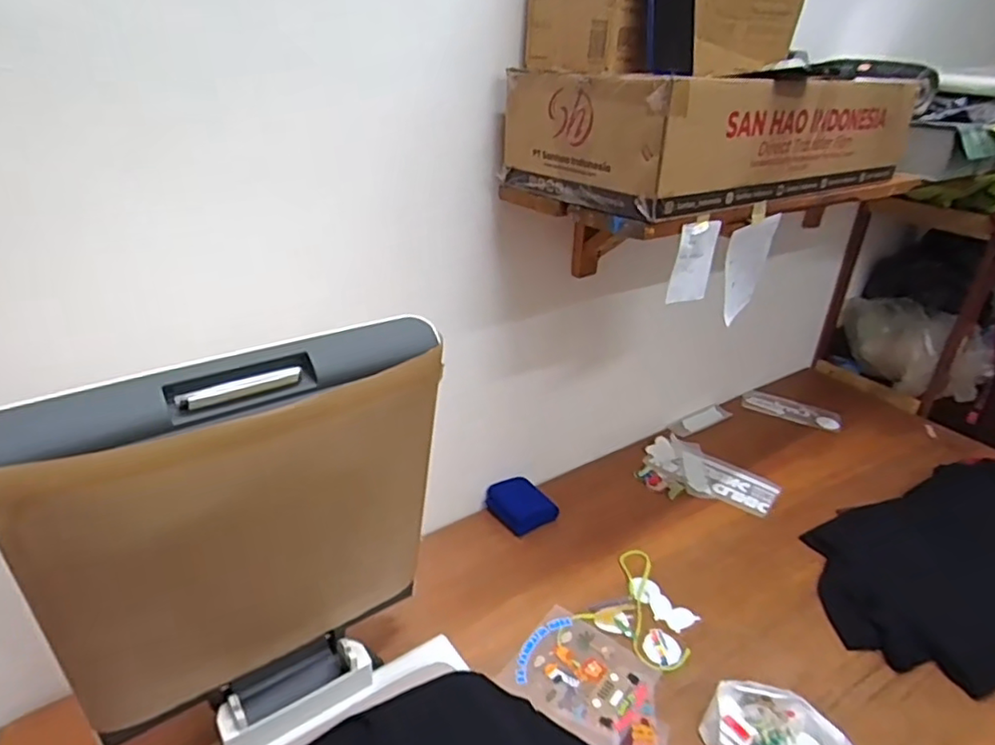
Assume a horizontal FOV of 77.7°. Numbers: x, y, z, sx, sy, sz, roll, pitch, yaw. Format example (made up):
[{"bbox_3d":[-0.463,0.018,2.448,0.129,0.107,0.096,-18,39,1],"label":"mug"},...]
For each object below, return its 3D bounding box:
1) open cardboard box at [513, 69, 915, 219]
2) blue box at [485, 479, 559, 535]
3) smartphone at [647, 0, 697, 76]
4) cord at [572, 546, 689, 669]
[{"bbox_3d":[0.331,-0.366,0.914,0.570,0.146,0.277,-17,35,-31],"label":"open cardboard box"},{"bbox_3d":[0.049,0.259,1.227,0.119,0.037,0.136,-20,37,-34],"label":"blue box"},{"bbox_3d":[0.206,-0.429,0.718,0.067,0.149,0.011,-13,22,-16],"label":"smartphone"},{"bbox_3d":[0.255,0.393,1.039,0.174,0.012,0.206,23,35,31],"label":"cord"}]

